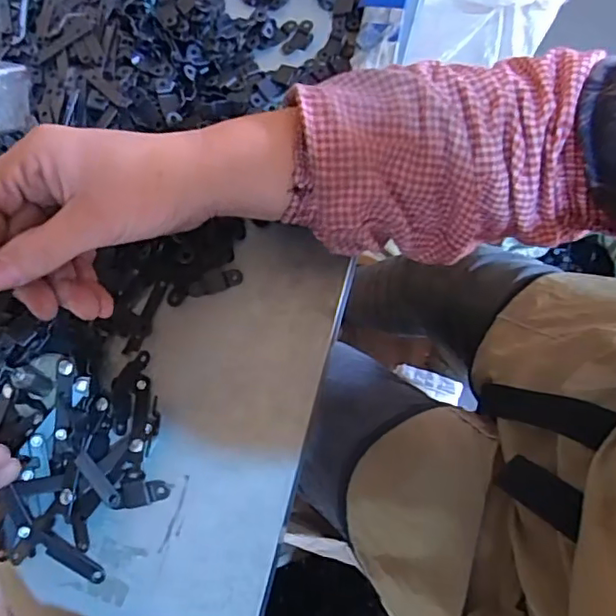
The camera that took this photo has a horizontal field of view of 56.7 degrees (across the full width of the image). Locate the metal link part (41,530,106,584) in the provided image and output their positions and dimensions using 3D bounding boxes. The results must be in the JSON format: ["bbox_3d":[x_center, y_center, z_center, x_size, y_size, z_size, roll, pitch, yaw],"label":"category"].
[{"bbox_3d":[-0.128,0.136,0.309,0.040,0.004,0.010,36,74,0],"label":"metal link part"}]

